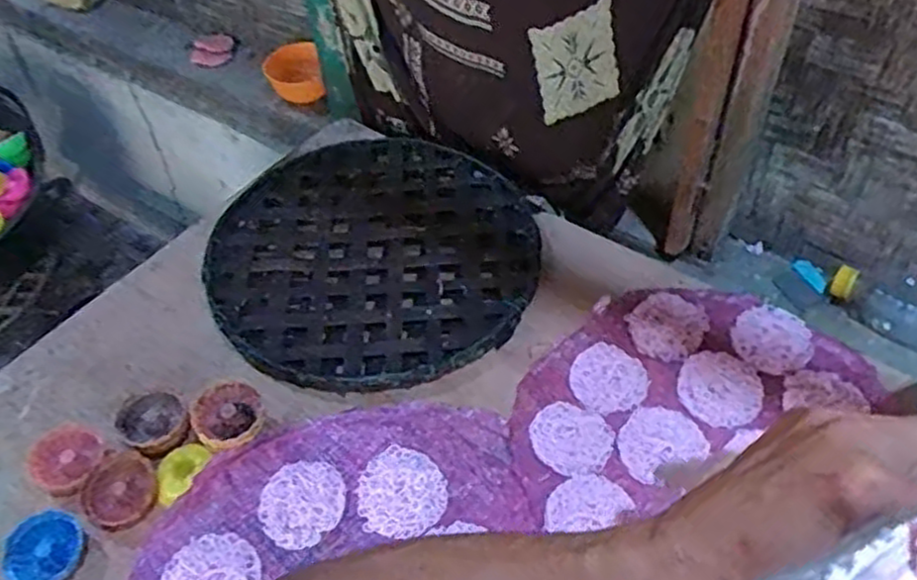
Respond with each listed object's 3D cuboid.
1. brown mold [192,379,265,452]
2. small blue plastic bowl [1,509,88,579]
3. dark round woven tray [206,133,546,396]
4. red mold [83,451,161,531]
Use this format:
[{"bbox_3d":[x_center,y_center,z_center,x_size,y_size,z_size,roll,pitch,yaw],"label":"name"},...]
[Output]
[{"bbox_3d":[-0.203,0.112,0.668,0.057,0.023,0.067,-20,50,-13],"label":"brown mold"},{"bbox_3d":[-0.331,0.208,0.600,0.059,0.010,0.061,2,64,-4],"label":"small blue plastic bowl"},{"bbox_3d":[-0.089,-0.049,0.839,0.343,0.048,0.370,-2,48,2],"label":"dark round woven tray"},{"bbox_3d":[-0.283,0.169,0.635,0.058,0.013,0.063,-2,48,2],"label":"red mold"}]

